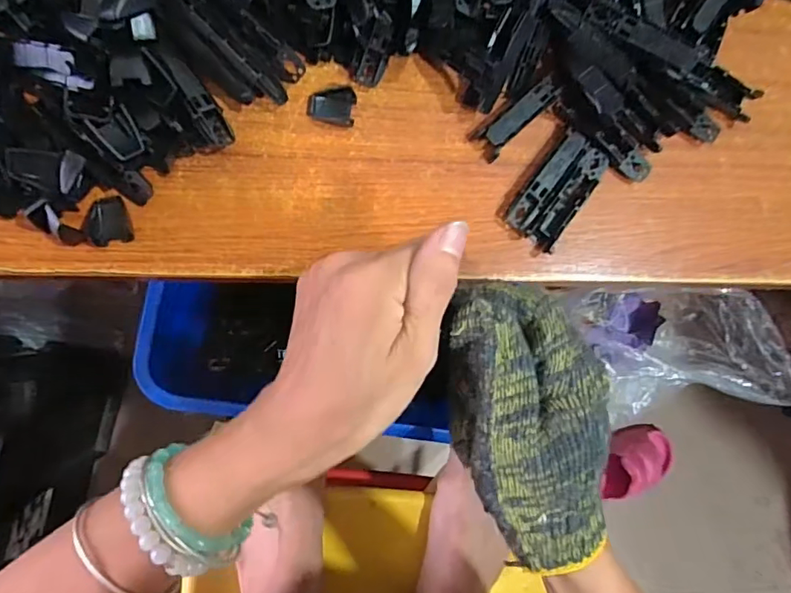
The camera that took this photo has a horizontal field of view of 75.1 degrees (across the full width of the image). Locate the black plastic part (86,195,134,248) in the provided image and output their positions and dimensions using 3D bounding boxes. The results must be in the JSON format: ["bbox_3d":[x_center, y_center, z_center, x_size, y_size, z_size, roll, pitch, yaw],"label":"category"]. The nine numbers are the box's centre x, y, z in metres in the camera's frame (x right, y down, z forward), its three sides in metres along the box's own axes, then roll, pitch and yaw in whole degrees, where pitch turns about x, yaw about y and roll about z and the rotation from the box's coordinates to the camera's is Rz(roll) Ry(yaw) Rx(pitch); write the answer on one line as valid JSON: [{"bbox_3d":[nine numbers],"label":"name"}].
[{"bbox_3d":[-0.142,-0.038,0.253,0.019,0.007,0.025,-15,89,-9],"label":"black plastic part"}]

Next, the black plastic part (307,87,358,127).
[{"bbox_3d":[-0.034,-0.099,0.270,0.025,0.011,0.019,1,86,-8],"label":"black plastic part"}]

